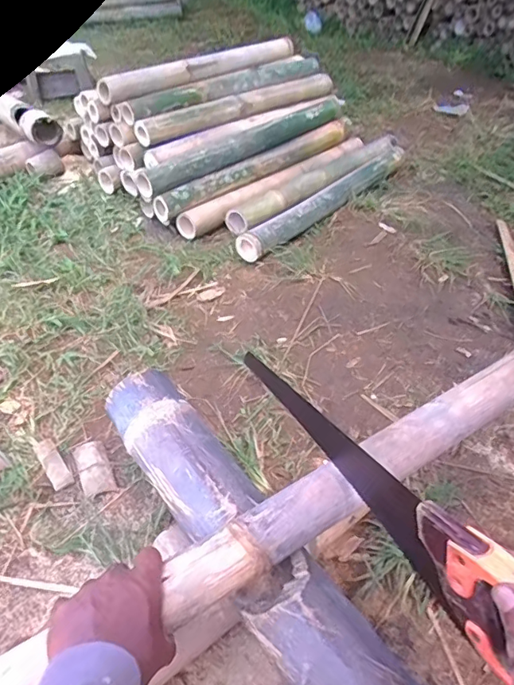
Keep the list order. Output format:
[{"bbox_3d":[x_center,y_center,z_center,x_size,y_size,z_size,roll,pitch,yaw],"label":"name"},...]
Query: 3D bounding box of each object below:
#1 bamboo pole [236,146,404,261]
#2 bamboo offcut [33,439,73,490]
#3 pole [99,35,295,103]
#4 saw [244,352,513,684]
[{"bbox_3d":[0.213,-0.396,1.326,0.072,0.068,0.735,31,52,25],"label":"bamboo pole"},{"bbox_3d":[-0.320,0.189,0.784,0.030,0.009,0.092,-28,53,-27],"label":"bamboo offcut"},{"bbox_3d":[-0.143,-0.791,1.430,0.654,0.052,0.069,-30,54,-29],"label":"pole"},{"bbox_3d":[0.102,0.134,0.515,0.039,0.105,0.423,-22,41,-23],"label":"saw"}]

